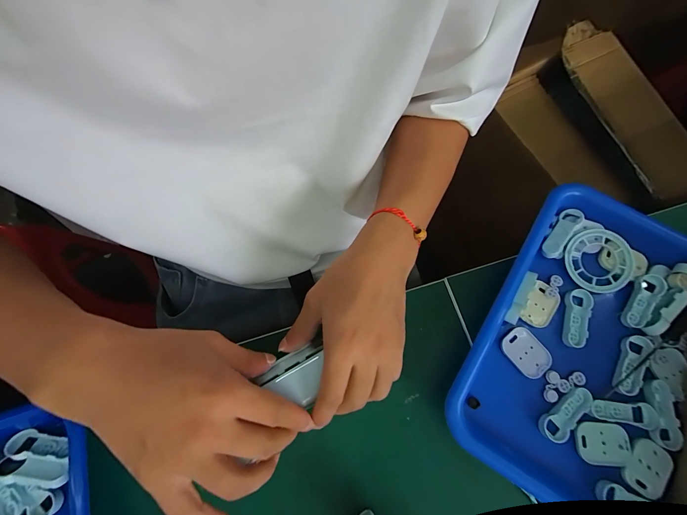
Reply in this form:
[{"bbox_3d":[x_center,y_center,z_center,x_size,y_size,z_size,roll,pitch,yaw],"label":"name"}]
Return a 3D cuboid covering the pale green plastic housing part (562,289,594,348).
[{"bbox_3d":[0.201,0.052,0.260,0.018,0.008,0.050,19,75,5],"label":"pale green plastic housing part"}]

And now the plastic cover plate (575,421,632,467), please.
[{"bbox_3d":[0.202,0.146,0.235,0.038,0.007,0.031,0,75,0],"label":"plastic cover plate"}]

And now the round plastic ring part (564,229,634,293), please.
[{"bbox_3d":[0.231,0.002,0.270,0.053,0.011,0.057,0,75,0],"label":"round plastic ring part"}]

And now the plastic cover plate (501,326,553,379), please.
[{"bbox_3d":[0.156,0.081,0.257,0.029,0.006,0.039,-37,78,-10],"label":"plastic cover plate"}]

